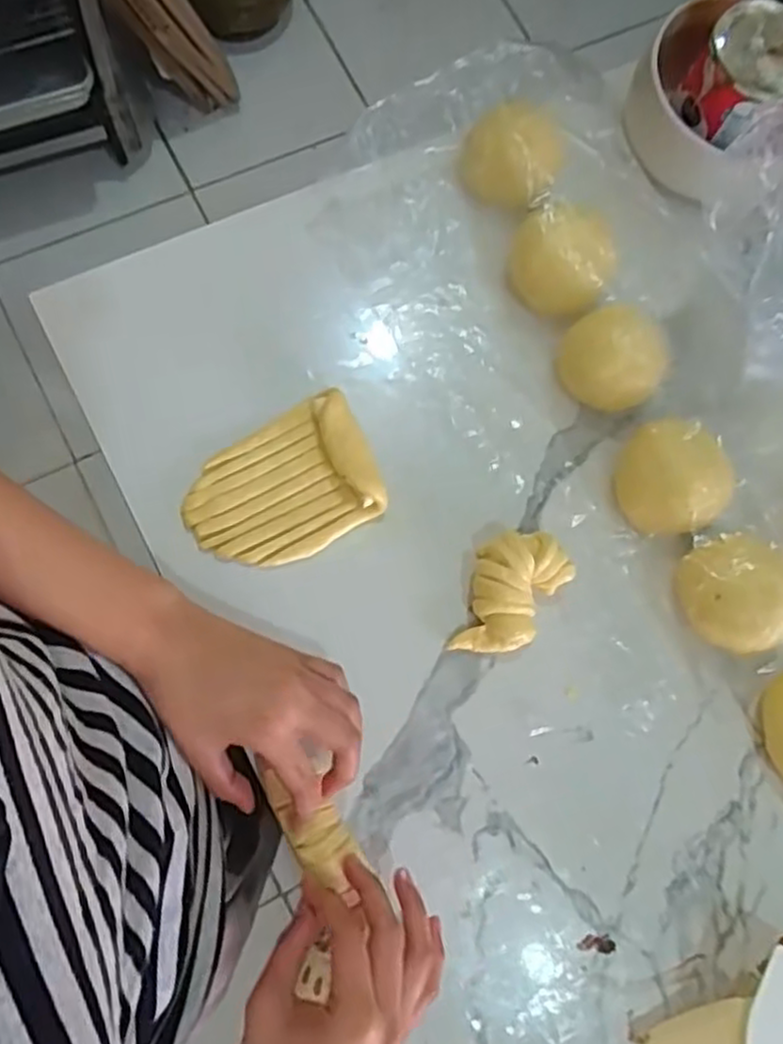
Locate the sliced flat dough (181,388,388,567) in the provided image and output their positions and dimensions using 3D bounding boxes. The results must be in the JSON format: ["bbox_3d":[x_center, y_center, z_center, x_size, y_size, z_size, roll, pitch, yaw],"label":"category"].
[{"bbox_3d":[-0.068,-0.020,0.455,0.119,0.024,0.085,-31,83,-12],"label":"sliced flat dough"}]

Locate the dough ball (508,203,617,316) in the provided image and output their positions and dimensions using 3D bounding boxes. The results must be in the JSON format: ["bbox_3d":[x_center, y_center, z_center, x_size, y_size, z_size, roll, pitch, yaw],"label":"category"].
[{"bbox_3d":[0.117,-0.177,0.490,0.066,0.042,0.067,1,77,-6],"label":"dough ball"}]

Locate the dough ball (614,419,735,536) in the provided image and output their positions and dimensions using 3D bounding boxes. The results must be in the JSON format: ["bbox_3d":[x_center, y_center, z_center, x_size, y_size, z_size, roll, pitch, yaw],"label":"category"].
[{"bbox_3d":[0.178,-0.029,0.459,0.066,0.037,0.071,1,77,-6],"label":"dough ball"}]

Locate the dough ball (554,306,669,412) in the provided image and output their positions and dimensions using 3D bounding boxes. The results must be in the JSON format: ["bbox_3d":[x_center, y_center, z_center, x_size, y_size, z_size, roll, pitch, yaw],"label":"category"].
[{"bbox_3d":[0.143,-0.106,0.480,0.054,0.054,0.069,-34,83,-12],"label":"dough ball"}]

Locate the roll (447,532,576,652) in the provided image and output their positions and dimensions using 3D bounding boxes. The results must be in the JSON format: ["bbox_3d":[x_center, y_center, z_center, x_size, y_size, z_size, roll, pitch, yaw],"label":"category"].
[{"bbox_3d":[0.071,0.045,0.447,0.053,0.025,0.085,36,76,2],"label":"roll"}]

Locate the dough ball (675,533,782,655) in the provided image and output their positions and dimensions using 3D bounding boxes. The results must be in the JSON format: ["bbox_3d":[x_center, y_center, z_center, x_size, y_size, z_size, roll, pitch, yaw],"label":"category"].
[{"bbox_3d":[0.216,0.044,0.447,0.068,0.036,0.069,1,77,-6],"label":"dough ball"}]

